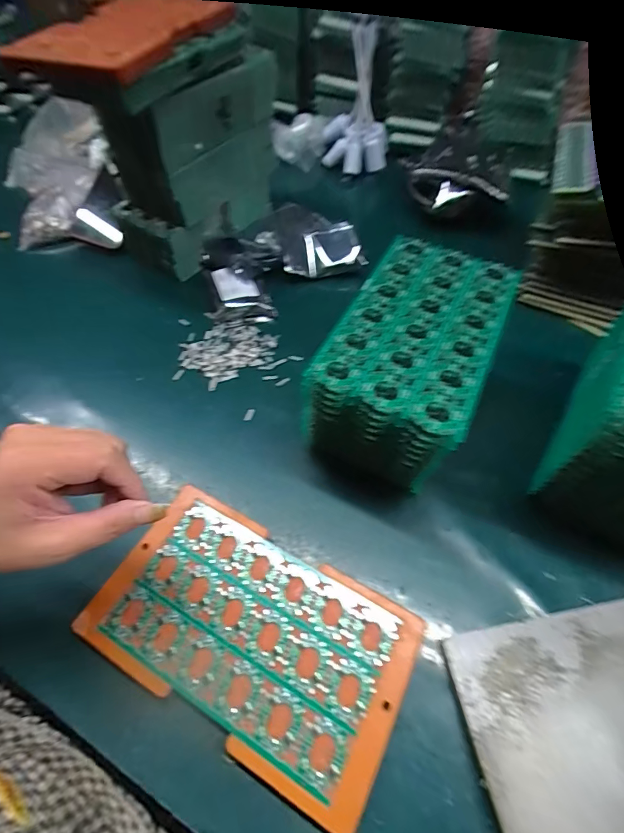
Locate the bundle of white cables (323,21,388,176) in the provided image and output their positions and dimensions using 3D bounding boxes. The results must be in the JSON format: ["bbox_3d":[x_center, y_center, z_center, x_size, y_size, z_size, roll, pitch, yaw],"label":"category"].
[{"bbox_3d":[0.080,-0.553,0.705,0.117,0.185,0.115,7,59,2],"label":"bundle of white cables"}]

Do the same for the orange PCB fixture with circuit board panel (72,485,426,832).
[{"bbox_3d":[-0.048,0.162,0.309,0.240,0.012,0.135,24,56,18],"label":"orange PCB fixture with circuit board panel"}]

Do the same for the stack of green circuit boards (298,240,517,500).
[{"bbox_3d":[0.094,-0.045,0.389,0.121,0.138,0.202,23,58,15],"label":"stack of green circuit boards"}]

